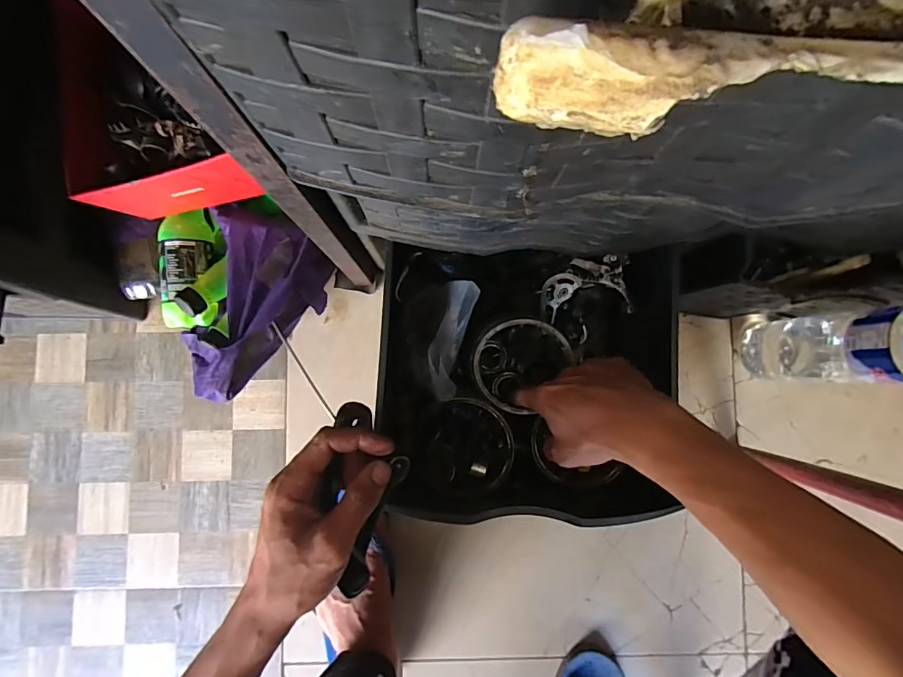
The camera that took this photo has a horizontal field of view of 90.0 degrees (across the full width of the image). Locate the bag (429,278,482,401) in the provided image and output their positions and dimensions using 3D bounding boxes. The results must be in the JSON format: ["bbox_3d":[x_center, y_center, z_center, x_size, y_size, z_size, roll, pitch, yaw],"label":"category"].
[{"bbox_3d":[-0.001,0.001,0.430,0.031,0.034,0.110,13,85,-1],"label":"bag"}]

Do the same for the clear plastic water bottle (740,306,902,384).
[{"bbox_3d":[0.435,0.007,0.488,0.083,0.267,0.077,-5,87,-2],"label":"clear plastic water bottle"}]

